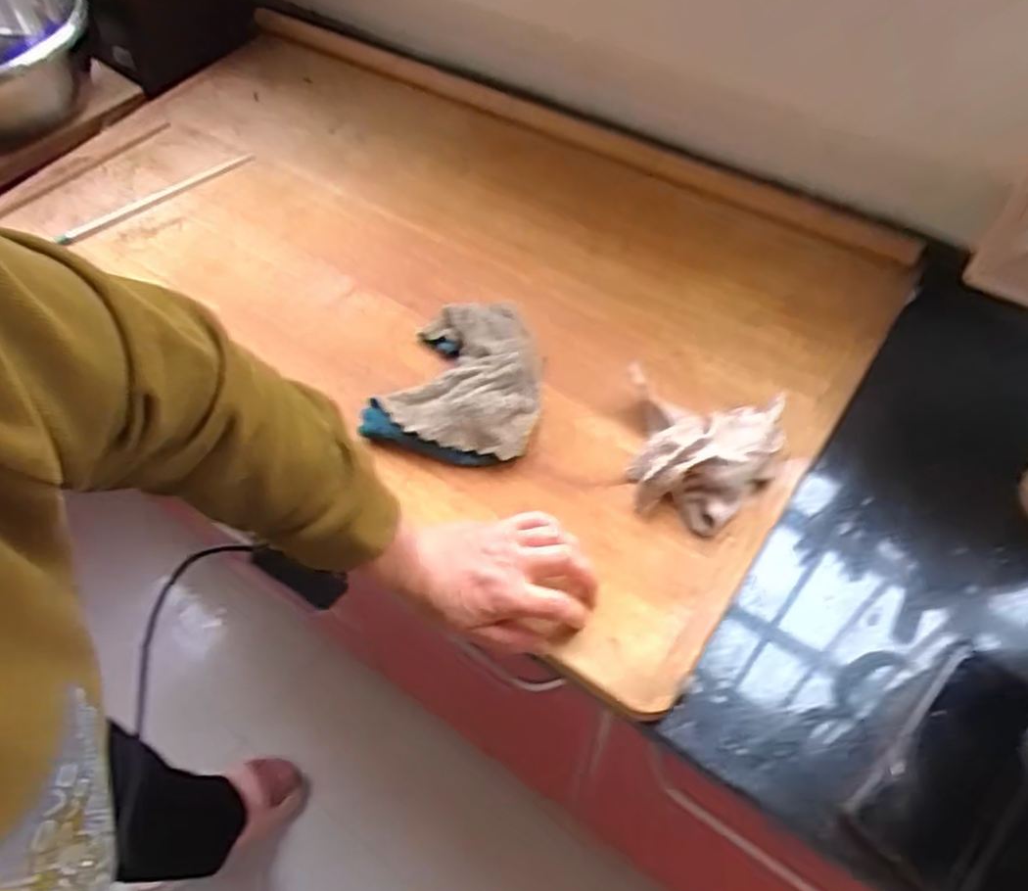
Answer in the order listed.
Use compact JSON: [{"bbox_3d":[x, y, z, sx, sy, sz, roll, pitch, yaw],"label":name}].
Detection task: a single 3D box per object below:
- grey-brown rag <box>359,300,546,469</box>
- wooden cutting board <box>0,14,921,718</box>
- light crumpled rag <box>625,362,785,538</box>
[{"bbox_3d":[-0.041,-0.062,0.671,0.140,0.043,0.158,11,57,11],"label":"grey-brown rag"},{"bbox_3d":[-0.099,-0.210,0.788,0.888,0.028,0.484,32,63,22],"label":"wooden cutting board"},{"bbox_3d":[0.145,0.004,0.613,0.125,0.046,0.121,13,57,12],"label":"light crumpled rag"}]

